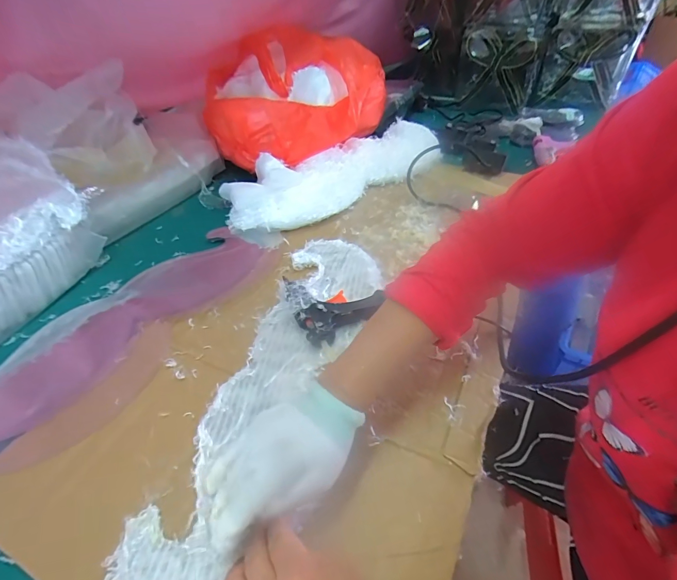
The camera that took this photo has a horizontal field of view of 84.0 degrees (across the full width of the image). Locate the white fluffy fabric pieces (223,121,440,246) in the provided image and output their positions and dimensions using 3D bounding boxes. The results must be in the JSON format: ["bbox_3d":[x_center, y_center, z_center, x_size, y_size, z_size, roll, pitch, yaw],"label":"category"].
[{"bbox_3d":[0.011,-0.223,0.687,0.463,0.052,0.175,-30,49,-24],"label":"white fluffy fabric pieces"}]

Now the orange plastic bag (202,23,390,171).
[{"bbox_3d":[-0.089,-0.403,0.767,0.343,0.148,0.404,-12,44,-8],"label":"orange plastic bag"}]

